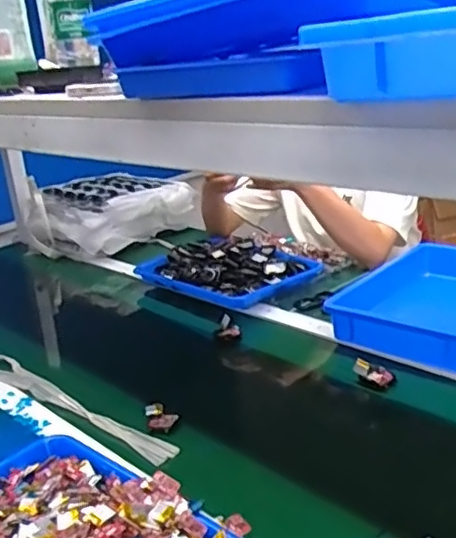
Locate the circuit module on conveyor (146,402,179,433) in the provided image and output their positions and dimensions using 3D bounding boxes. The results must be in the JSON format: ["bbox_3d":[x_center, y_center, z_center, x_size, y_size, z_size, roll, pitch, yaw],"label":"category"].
[{"bbox_3d":[-0.086,0.193,0.822,0.040,0.022,0.041,-8,21,-5],"label":"circuit module on conveyor"}]

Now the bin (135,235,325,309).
[{"bbox_3d":[0.003,-0.003,1.265,0.246,0.046,0.309,-21,25,-35],"label":"bin"}]

